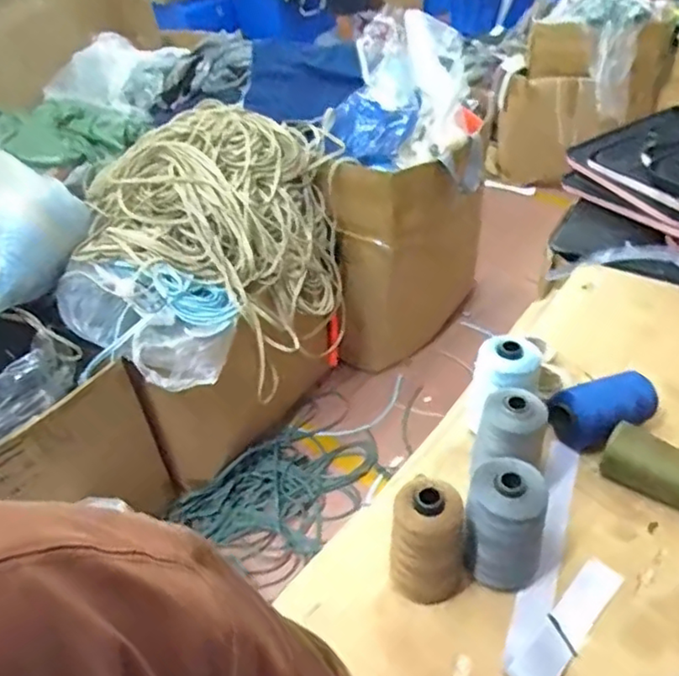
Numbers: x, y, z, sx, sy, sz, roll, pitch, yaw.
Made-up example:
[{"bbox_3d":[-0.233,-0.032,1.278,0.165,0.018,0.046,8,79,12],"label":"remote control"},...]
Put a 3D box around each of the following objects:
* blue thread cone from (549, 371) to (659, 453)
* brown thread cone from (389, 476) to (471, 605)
[{"bbox_3d":[0.295,0.079,0.689,0.114,0.062,0.058,-20,41,-14],"label":"blue thread cone"},{"bbox_3d":[0.078,0.181,0.544,0.064,0.119,0.058,1,40,10],"label":"brown thread cone"}]

